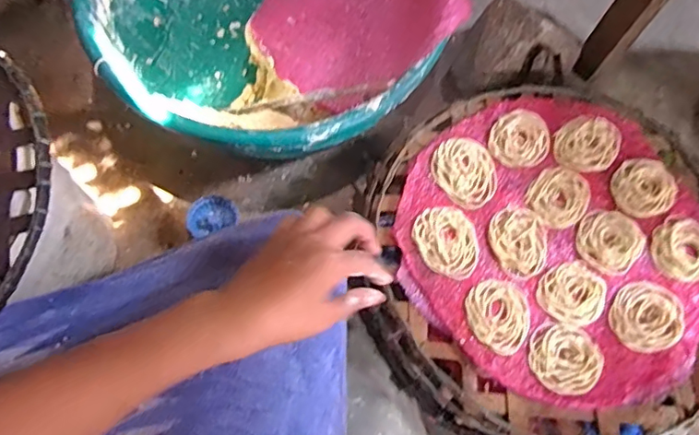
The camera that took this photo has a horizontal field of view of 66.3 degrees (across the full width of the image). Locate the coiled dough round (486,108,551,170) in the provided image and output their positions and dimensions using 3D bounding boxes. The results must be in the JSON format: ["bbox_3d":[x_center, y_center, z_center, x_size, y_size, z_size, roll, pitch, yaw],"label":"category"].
[{"bbox_3d":[0.199,-0.090,0.626,0.065,0.014,0.076,38,76,9],"label":"coiled dough round"}]

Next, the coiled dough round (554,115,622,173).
[{"bbox_3d":[0.278,-0.086,0.628,0.078,0.016,0.065,0,73,-2],"label":"coiled dough round"}]

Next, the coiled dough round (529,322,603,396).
[{"bbox_3d":[0.219,0.143,0.543,0.069,0.012,0.069,1,73,-2],"label":"coiled dough round"}]

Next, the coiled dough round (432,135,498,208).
[{"bbox_3d":[0.132,-0.052,0.606,0.072,0.007,0.081,-36,77,-12],"label":"coiled dough round"}]

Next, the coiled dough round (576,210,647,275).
[{"bbox_3d":[0.287,0.025,0.591,0.066,0.009,0.070,1,73,-2],"label":"coiled dough round"}]

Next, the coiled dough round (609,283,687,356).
[{"bbox_3d":[0.313,0.104,0.561,0.075,0.009,0.068,-28,76,-10],"label":"coiled dough round"}]

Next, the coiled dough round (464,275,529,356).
[{"bbox_3d":[0.154,0.100,0.554,0.070,0.012,0.068,1,73,-2],"label":"coiled dough round"}]

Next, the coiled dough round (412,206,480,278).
[{"bbox_3d":[0.105,0.026,0.575,0.064,0.011,0.079,-23,75,-8],"label":"coiled dough round"}]

